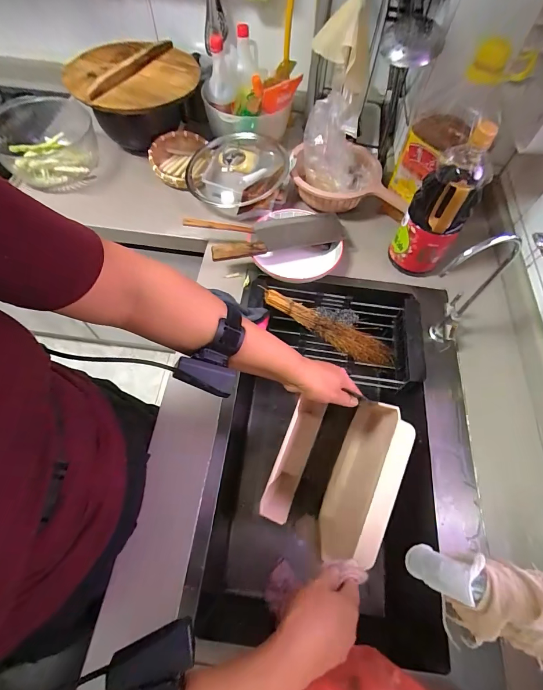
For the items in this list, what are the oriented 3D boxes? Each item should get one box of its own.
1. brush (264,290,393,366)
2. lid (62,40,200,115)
[{"bbox_3d":[0.124,-0.038,0.711,0.298,0.039,0.060,27,64,-6],"label":"brush"},{"bbox_3d":[-0.329,-0.638,0.776,0.267,0.055,0.293,1,63,-2],"label":"lid"}]

